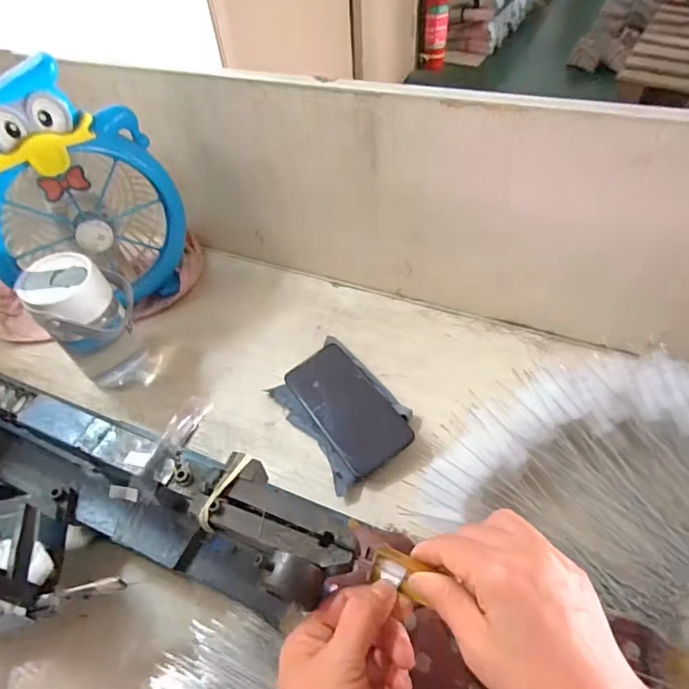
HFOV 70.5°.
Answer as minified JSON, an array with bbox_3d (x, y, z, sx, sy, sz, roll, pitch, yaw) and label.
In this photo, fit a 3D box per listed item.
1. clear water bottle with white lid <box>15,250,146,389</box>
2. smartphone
[{"bbox_3d":[-0.285,-0.025,0.565,0.096,0.156,0.075,-35,56,-21],"label":"clear water bottle with white lid"},{"bbox_3d":[0.001,0.067,0.542,0.076,0.007,0.154,-38,59,-5],"label":"smartphone"}]

